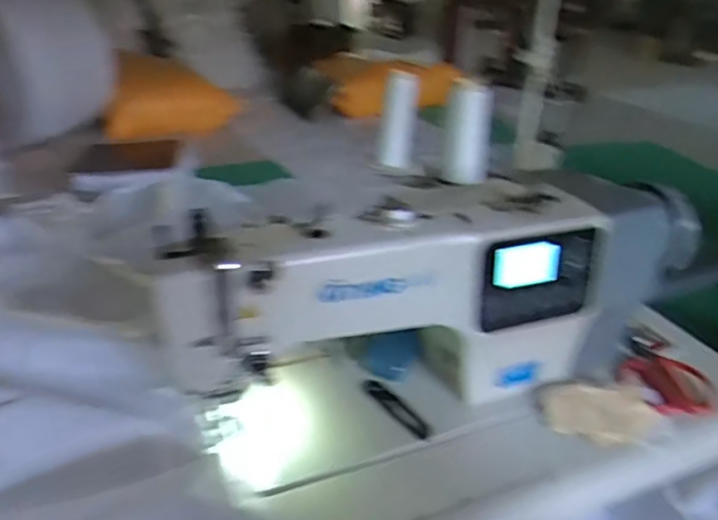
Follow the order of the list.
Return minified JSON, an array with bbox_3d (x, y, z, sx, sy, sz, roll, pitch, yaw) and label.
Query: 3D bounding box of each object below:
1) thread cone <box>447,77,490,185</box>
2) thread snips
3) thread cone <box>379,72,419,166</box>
[{"bbox_3d":[0.190,-0.223,1.022,0.080,0.168,0.065,8,28,9],"label":"thread cone"},{"bbox_3d":[0.042,0.167,0.669,0.021,0.004,0.110,-33,40,-23],"label":"thread snips"},{"bbox_3d":[0.070,-0.261,1.088,0.062,0.165,0.065,3,28,0],"label":"thread cone"}]

